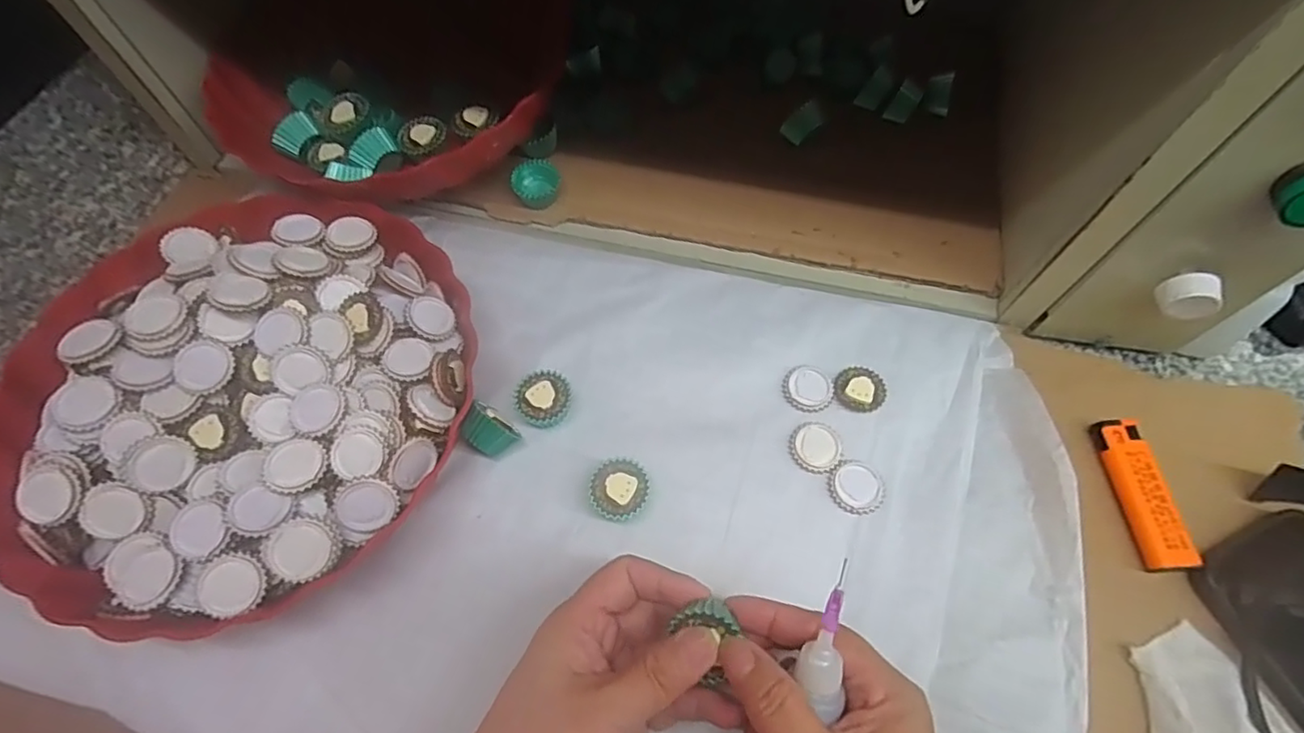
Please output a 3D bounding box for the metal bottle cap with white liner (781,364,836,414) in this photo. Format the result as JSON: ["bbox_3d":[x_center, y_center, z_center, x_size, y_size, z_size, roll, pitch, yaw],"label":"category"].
[{"bbox_3d":[0.092,0.013,0.351,0.029,0.004,0.029,0,62,0],"label":"metal bottle cap with white liner"}]

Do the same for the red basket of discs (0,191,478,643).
[{"bbox_3d":[-0.219,0.010,0.322,0.240,0.059,0.243,36,68,17],"label":"red basket of discs"}]

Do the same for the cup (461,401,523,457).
[{"bbox_3d":[-0.090,0.037,0.333,0.028,0.024,0.025,33,67,16],"label":"cup"}]

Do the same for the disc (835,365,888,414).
[{"bbox_3d":[0.124,0.012,0.350,0.029,0.005,0.030,0,62,0],"label":"disc"}]

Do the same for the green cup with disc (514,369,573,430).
[{"bbox_3d":[-0.062,0.018,0.346,0.029,0.017,0.030,0,62,0],"label":"green cup with disc"}]

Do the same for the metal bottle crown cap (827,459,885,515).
[{"bbox_3d":[0.112,0.066,0.325,0.031,0.004,0.028,-16,64,-8],"label":"metal bottle crown cap"}]

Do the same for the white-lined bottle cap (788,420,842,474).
[{"bbox_3d":[0.092,0.045,0.336,0.028,0.004,0.029,0,62,0],"label":"white-lined bottle cap"}]

